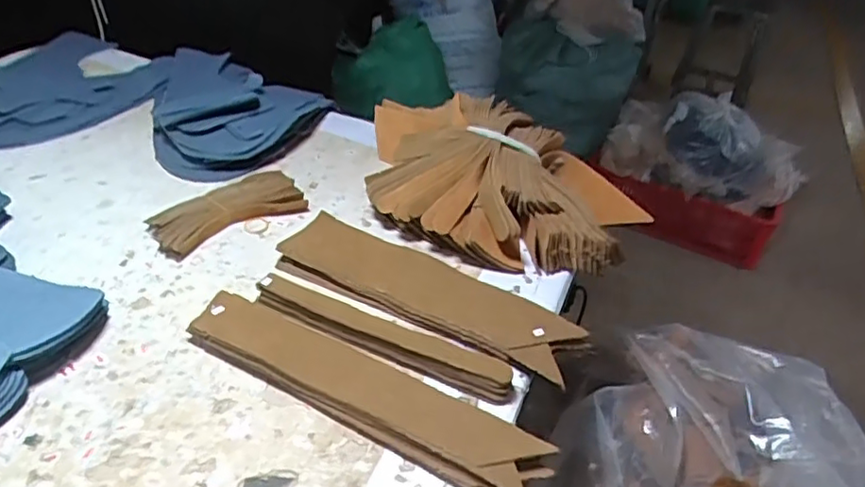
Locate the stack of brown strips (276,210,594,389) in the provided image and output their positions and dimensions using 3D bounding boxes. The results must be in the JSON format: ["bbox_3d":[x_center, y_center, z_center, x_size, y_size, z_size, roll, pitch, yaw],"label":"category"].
[{"bbox_3d":[-0.002,0.035,0.484,0.237,0.021,0.070,22,39,18],"label":"stack of brown strips"}]

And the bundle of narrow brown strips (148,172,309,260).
[{"bbox_3d":[-0.176,-0.029,0.538,0.127,0.023,0.056,-24,47,-35],"label":"bundle of narrow brown strips"}]

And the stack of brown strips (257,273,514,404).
[{"bbox_3d":[-0.037,0.065,0.438,0.193,0.023,0.029,18,38,13],"label":"stack of brown strips"}]

